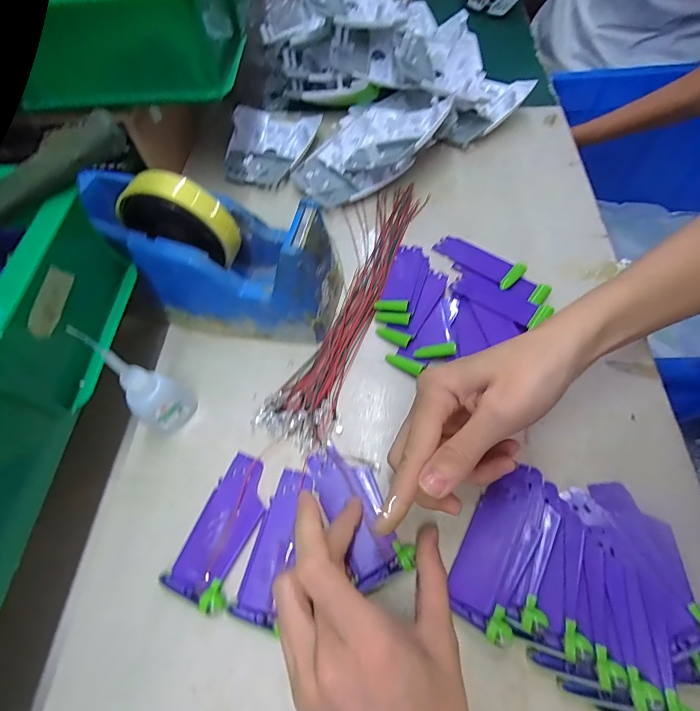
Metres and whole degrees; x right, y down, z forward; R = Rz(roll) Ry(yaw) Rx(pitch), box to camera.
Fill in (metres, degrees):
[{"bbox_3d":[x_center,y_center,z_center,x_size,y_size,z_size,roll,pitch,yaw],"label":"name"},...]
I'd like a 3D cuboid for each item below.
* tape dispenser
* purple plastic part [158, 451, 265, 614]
[{"bbox_3d":[-0.092,-0.077,0.299,0.158,0.103,0.077,8,61,6],"label":"tape dispenser"},{"bbox_3d":[-0.079,0.108,0.255,0.039,0.010,0.087,20,63,12],"label":"purple plastic part"}]

